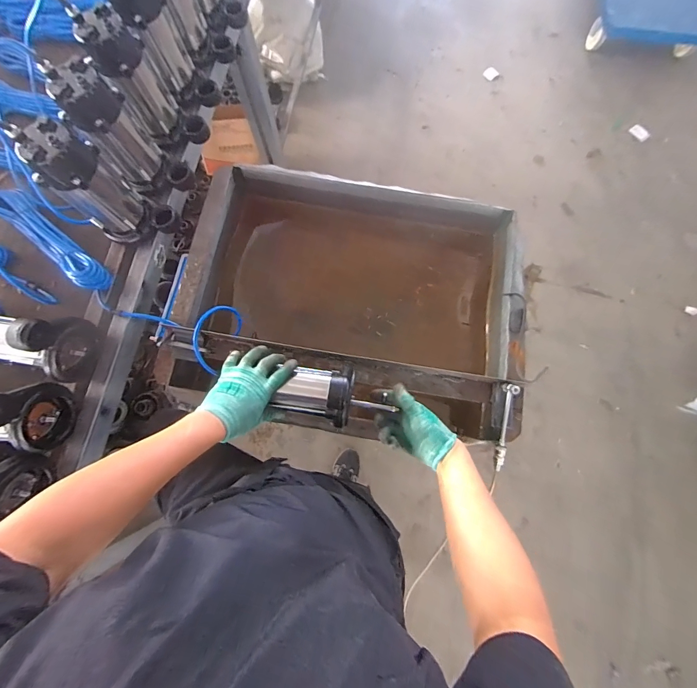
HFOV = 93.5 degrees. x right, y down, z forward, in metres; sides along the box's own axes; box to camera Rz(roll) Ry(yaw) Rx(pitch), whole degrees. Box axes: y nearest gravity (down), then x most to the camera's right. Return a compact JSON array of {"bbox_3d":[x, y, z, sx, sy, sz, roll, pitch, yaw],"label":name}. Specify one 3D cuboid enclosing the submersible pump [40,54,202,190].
[{"bbox_3d":[-0.446,-0.417,0.668,0.129,0.231,0.133,-43,81,-9],"label":"submersible pump"}]

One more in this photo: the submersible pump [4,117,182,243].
[{"bbox_3d":[-0.469,-0.292,0.640,0.149,0.238,0.113,26,78,6],"label":"submersible pump"}]

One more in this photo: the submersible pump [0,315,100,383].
[{"bbox_3d":[-0.635,-0.021,0.618,0.224,0.157,0.122,16,77,4],"label":"submersible pump"}]

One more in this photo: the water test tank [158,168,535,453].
[{"bbox_3d":[0.019,-0.114,0.851,0.768,0.299,0.563,9,77,2],"label":"water test tank"}]

